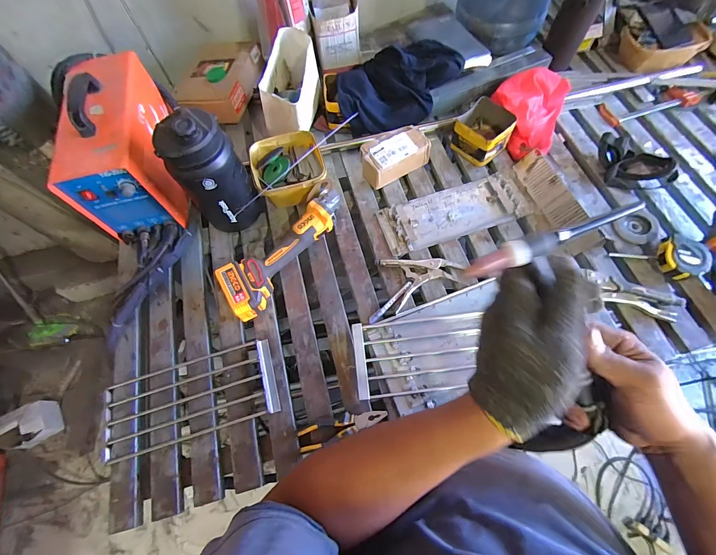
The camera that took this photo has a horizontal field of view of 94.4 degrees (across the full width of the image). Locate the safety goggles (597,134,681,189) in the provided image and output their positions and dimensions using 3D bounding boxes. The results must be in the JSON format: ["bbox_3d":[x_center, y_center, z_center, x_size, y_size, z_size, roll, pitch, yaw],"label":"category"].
[{"bbox_3d":[0.685,-0.285,0.814,0.180,0.072,0.114,2,66,4],"label":"safety goggles"}]

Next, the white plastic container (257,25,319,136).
[{"bbox_3d":[-0.170,-0.498,0.860,0.122,0.135,0.242,0,66,4],"label":"white plastic container"}]

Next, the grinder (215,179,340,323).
[{"bbox_3d":[-0.157,-0.067,0.762,0.107,0.083,0.368,37,73,18],"label":"grinder"}]

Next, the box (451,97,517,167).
[{"bbox_3d":[0.329,-0.382,0.872,0.134,0.074,0.126,-42,70,-14],"label":"box"}]

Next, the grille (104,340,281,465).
[{"bbox_3d":[-0.344,0.245,0.678,0.349,0.019,0.155,-16,66,-4],"label":"grille"}]

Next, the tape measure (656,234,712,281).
[{"bbox_3d":[0.697,-0.044,0.710,0.072,0.064,0.094,3,66,4],"label":"tape measure"}]

